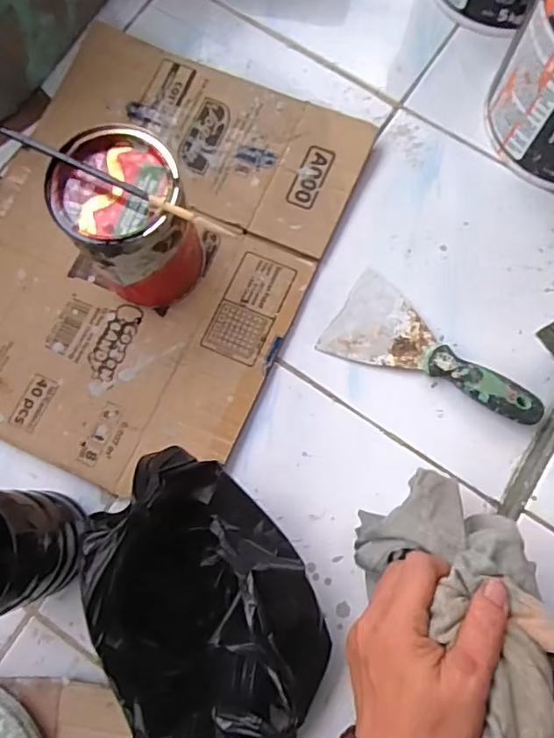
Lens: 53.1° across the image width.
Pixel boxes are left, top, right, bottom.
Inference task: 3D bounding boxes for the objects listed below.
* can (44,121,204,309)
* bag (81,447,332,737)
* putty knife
[{"bbox_3d":[-0.122,-0.122,0.479,0.101,0.132,0.106,0,78,-2],"label":"can"},{"bbox_3d":[-0.050,0.179,0.401,0.154,0.144,0.227,-33,79,-7],"label":"bag"},{"bbox_3d":[0.145,-0.011,0.506,0.196,0.025,0.088,33,79,5],"label":"putty knife"}]

